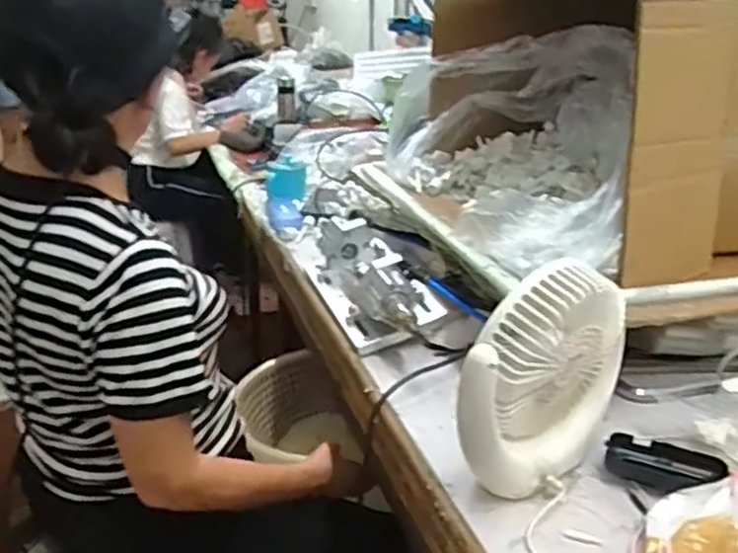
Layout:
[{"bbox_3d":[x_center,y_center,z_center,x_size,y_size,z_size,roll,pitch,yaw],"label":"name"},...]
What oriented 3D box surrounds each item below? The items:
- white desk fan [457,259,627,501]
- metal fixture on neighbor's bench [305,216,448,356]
[{"bbox_3d":[0.167,0.093,0.649,0.196,0.201,0.049,-17,28,-35],"label":"white desk fan"},{"bbox_3d":[0.010,0.007,0.996,0.122,0.094,0.302,-7,24,-18],"label":"metal fixture on neighbor's bench"}]

